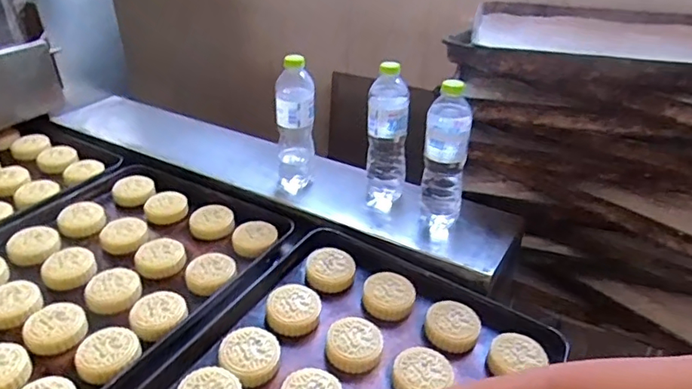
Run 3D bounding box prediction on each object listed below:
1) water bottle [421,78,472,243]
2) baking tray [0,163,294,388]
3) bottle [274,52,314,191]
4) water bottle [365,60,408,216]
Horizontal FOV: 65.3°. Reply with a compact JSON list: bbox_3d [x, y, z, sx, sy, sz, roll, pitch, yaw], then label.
[{"bbox_3d":[0.151,-0.042,0.800,0.065,0.236,0.057,-5,32,-6],"label":"water bottle"},{"bbox_3d":[-0.402,0.133,0.760,0.421,0.040,0.595,17,36,26],"label":"baking tray"},{"bbox_3d":[-0.085,-0.111,0.921,0.067,0.245,0.062,-1,32,-1],"label":"bottle"},{"bbox_3d":[0.067,-0.088,0.872,0.065,0.230,0.067,1,32,2],"label":"water bottle"}]

